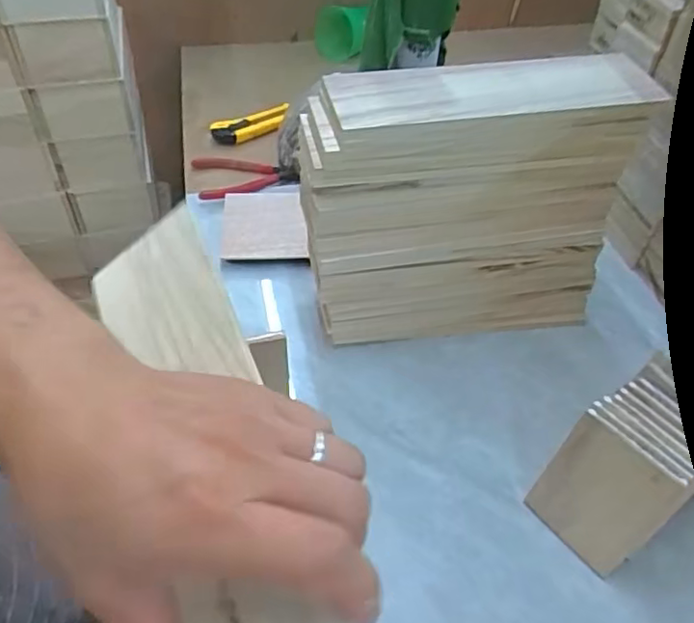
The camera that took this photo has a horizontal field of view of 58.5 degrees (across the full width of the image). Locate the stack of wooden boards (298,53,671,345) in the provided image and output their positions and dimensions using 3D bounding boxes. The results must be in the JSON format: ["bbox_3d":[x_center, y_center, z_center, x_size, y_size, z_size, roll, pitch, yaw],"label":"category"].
[{"bbox_3d":[0.099,-0.083,0.528,0.269,0.231,0.080,-6,47,-8],"label":"stack of wooden boards"}]

